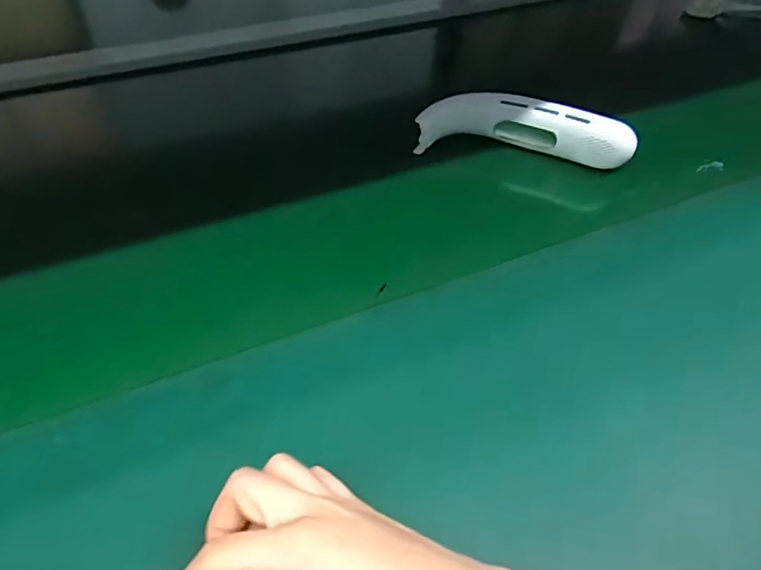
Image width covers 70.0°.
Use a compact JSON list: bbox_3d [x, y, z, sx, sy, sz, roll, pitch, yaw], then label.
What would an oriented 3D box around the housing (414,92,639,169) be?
[{"bbox_3d":[0.133,-0.144,0.501,0.190,0.043,0.040,5,51,0],"label":"housing"}]

